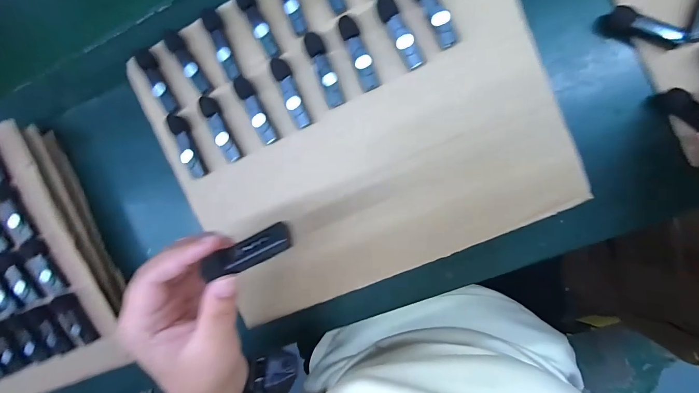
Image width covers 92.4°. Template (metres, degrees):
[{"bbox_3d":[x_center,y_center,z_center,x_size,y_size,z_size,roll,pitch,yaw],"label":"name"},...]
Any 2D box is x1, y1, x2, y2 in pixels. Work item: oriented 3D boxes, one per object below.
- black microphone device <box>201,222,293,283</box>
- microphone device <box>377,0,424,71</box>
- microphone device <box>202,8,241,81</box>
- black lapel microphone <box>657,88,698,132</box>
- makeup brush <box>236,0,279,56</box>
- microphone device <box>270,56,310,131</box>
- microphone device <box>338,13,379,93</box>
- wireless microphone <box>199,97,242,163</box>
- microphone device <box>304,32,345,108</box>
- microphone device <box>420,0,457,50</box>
[{"bbox_3d":[-0.060,0.033,0.197,0.057,0.005,0.016,-25,94,8],"label":"black microphone device"},{"bbox_3d":[0.043,-0.140,0.284,0.016,0.013,0.064,-26,90,10],"label":"microphone device"},{"bbox_3d":[-0.118,-0.142,0.305,0.013,0.010,0.066,-21,91,10],"label":"microphone device"},{"bbox_3d":[0.308,-0.076,0.302,0.015,0.014,0.055,-47,72,8],"label":"black lapel microphone"},{"bbox_3d":[-0.084,-0.159,0.300,0.014,0.007,0.065,-26,90,10],"label":"makeup brush"},{"bbox_3d":[-0.054,-0.095,0.304,0.014,0.008,0.066,-24,90,10],"label":"microphone device"},{"bbox_3d":[0.008,-0.126,0.292,0.015,0.009,0.064,-22,90,10],"label":"microphone device"},{"bbox_3d":[-0.124,-0.064,0.317,0.014,0.012,0.065,-24,90,10],"label":"wireless microphone"},{"bbox_3d":[-0.022,-0.113,0.297,0.015,0.011,0.066,-20,91,10],"label":"microphone device"},{"bbox_3d":[0.071,-0.157,0.280,0.016,0.012,0.066,-26,90,10],"label":"microphone device"}]

